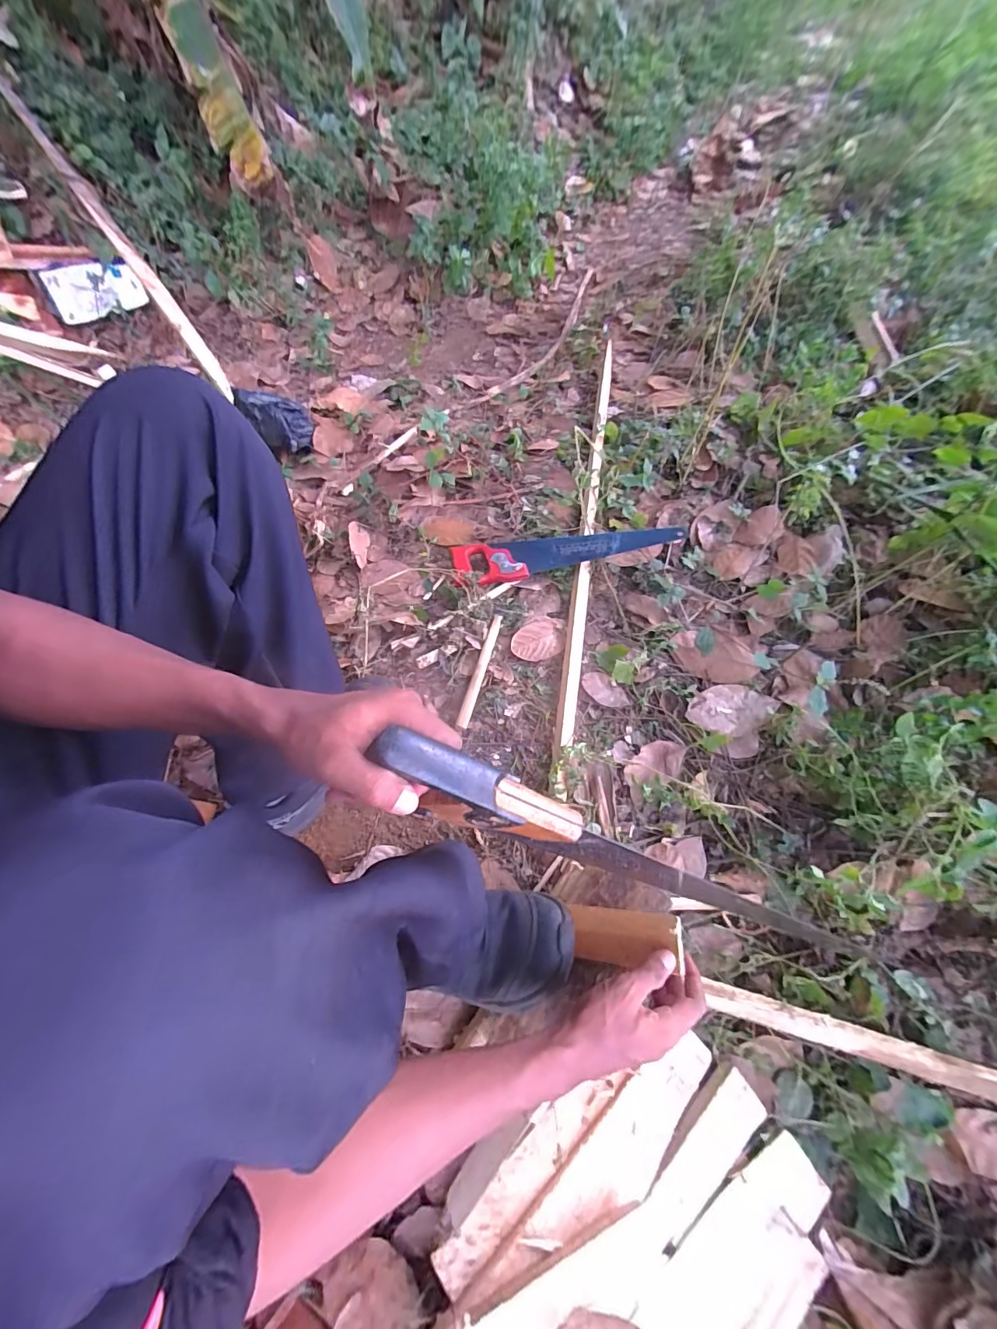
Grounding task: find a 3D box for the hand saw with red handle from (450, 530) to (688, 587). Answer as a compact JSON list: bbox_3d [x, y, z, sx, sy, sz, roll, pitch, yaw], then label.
[{"bbox_3d":[0.113,-0.210,0.807,0.398,0.031,0.102,-10,55,5],"label":"hand saw with red handle"}]

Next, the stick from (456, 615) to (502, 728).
[{"bbox_3d":[-0.027,0.001,0.718,0.016,0.010,0.197,13,65,9],"label":"stick"}]

